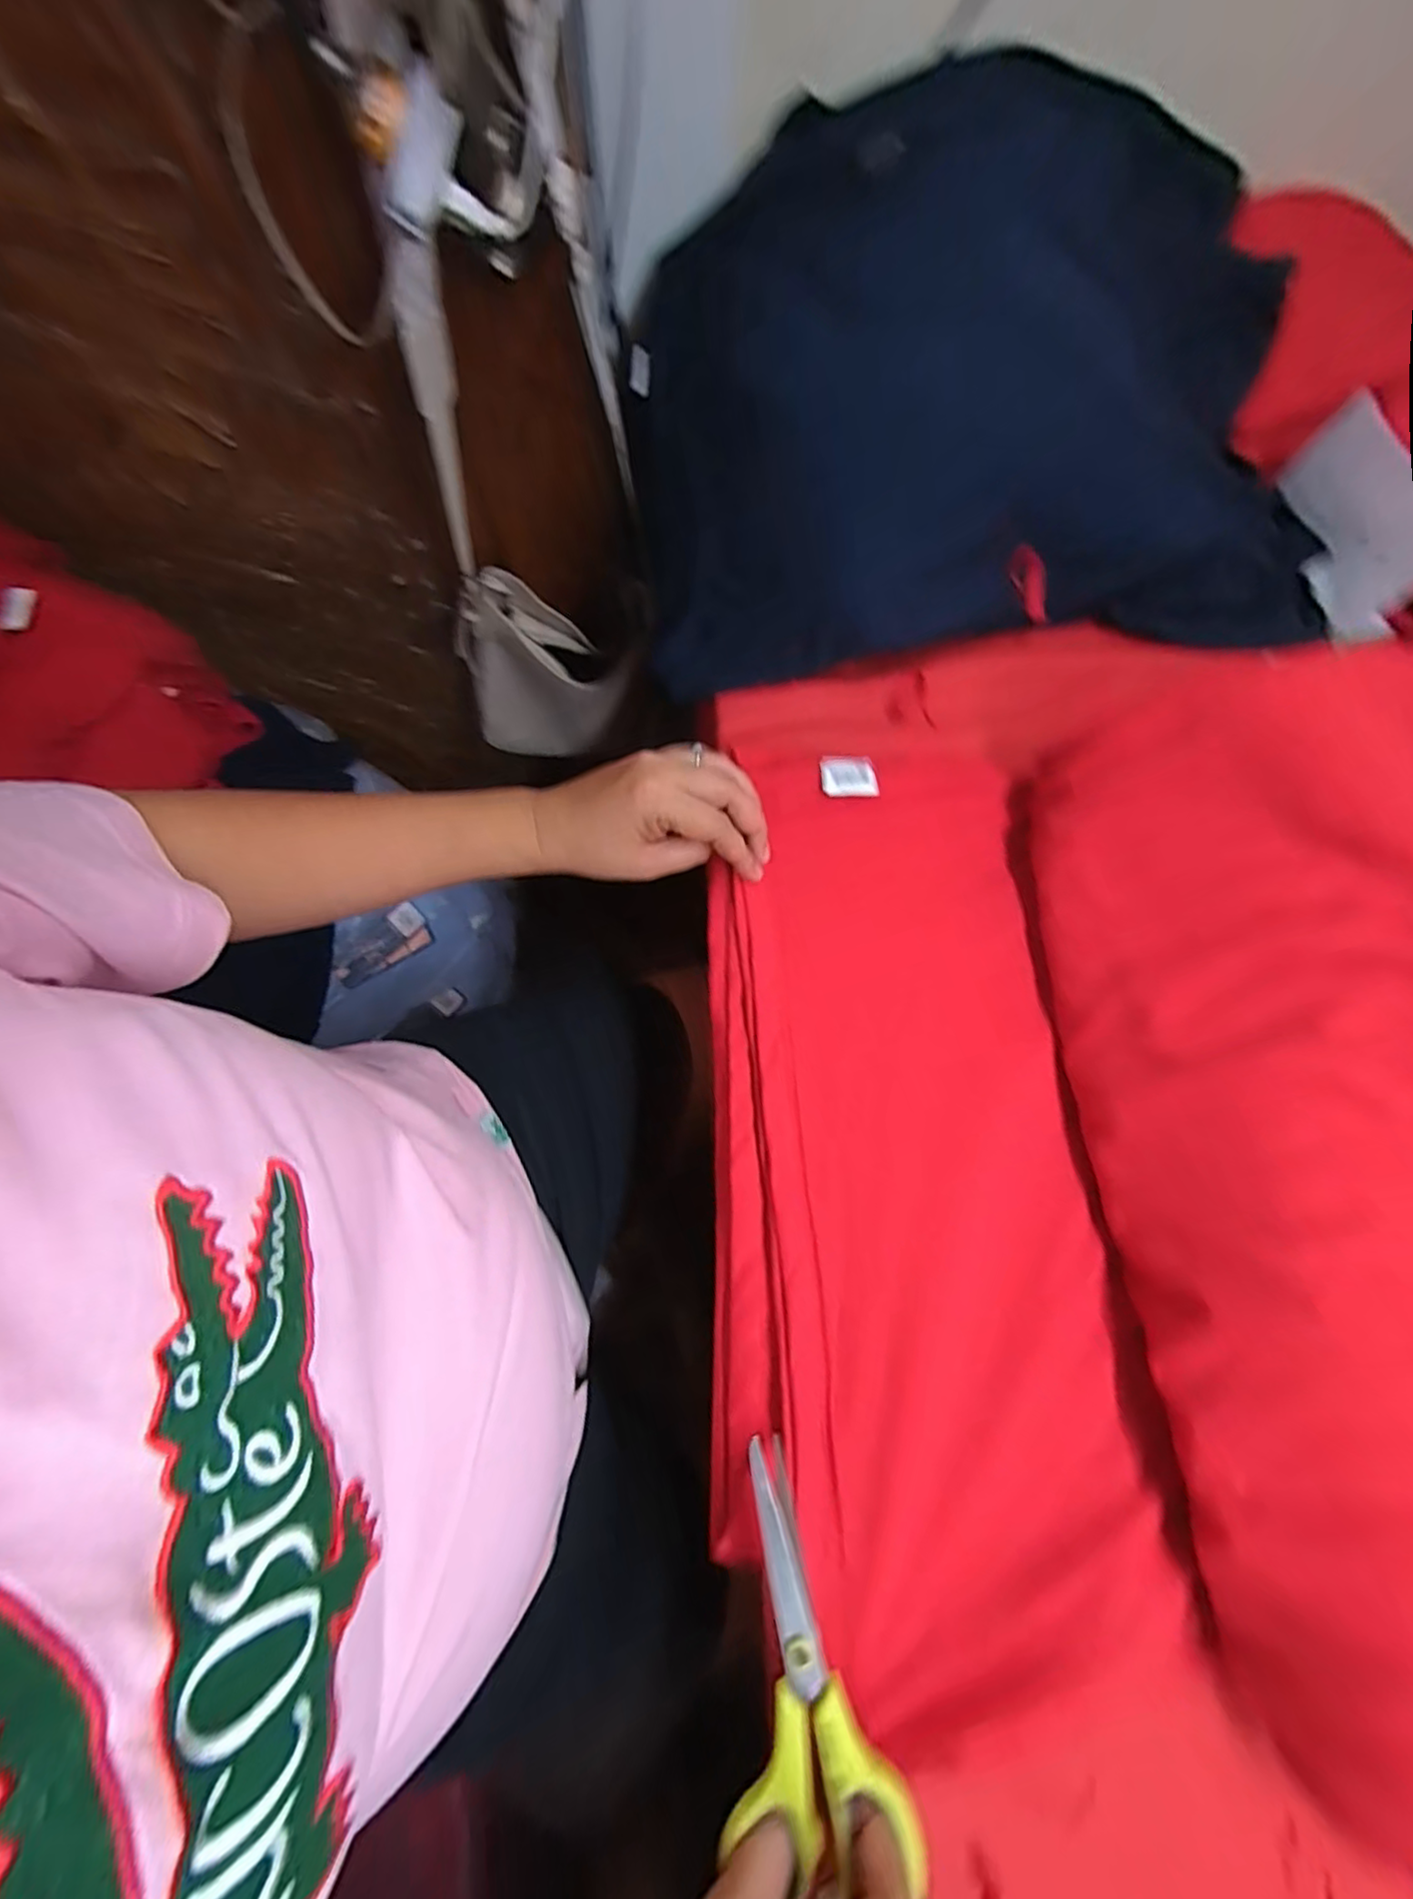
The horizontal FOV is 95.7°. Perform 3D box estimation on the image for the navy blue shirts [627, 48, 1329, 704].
[{"bbox_3d":[0.189,-0.410,0.480,0.481,0.170,0.394,-5,73,-2],"label":"navy blue shirts"}]

